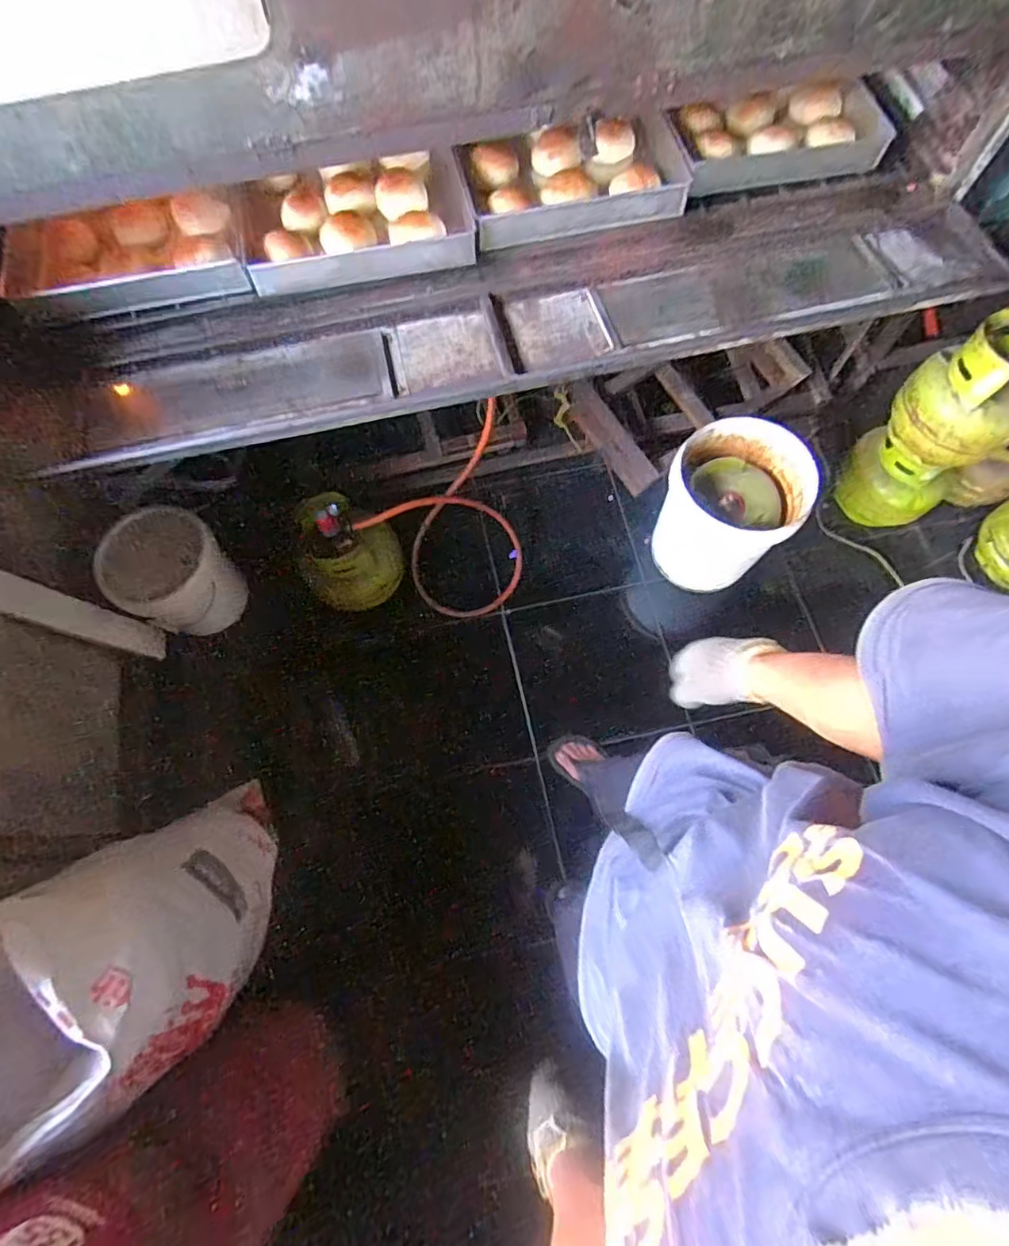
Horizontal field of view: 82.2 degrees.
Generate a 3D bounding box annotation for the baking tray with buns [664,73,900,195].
[{"bbox_3d":[0.526,-0.965,1.131,0.407,0.056,0.225,-11,70,-3],"label":"baking tray with buns"}]

